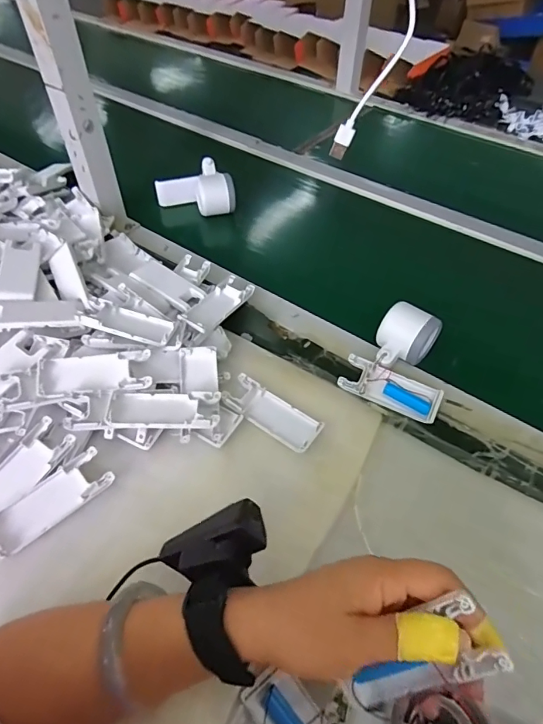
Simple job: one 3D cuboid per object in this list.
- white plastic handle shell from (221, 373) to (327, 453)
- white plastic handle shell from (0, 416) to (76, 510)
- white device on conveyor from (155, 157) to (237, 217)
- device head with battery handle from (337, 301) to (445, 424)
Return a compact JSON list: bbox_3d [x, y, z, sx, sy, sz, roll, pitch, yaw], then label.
[{"bbox_3d":[0.001,0.052,0.457,0.102,0.013,0.041,28,55,22],"label":"white plastic handle shell"},{"bbox_3d":[-0.229,0.101,0.405,0.041,0.018,0.102,25,54,20],"label":"white plastic handle shell"},{"bbox_3d":[-0.119,-0.268,0.703,0.117,0.062,0.069,-10,50,-8],"label":"white device on conveyor"},{"bbox_3d":[0.144,-0.006,0.488,0.101,0.050,0.108,21,52,17],"label":"device head with battery handle"}]

